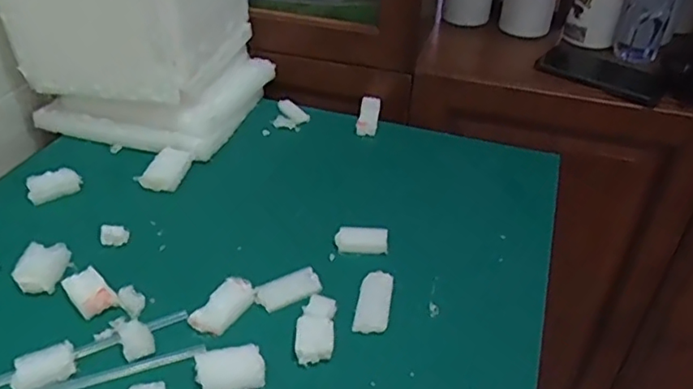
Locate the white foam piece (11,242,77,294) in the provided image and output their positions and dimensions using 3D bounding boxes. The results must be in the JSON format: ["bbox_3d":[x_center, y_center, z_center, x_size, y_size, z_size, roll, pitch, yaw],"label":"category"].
[{"bbox_3d":[-0.279,0.065,0.562,0.039,0.017,0.053,6,37,1],"label":"white foam piece"}]

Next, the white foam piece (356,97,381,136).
[{"bbox_3d":[0.030,-0.106,0.814,0.027,0.016,0.086,9,37,4],"label":"white foam piece"}]

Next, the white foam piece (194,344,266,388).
[{"bbox_3d":[-0.090,0.137,0.476,0.051,0.014,0.036,-9,49,-14],"label":"white foam piece"}]

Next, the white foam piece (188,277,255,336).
[{"bbox_3d":[-0.107,0.099,0.533,0.031,0.017,0.061,27,41,26],"label":"white foam piece"}]

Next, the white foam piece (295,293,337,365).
[{"bbox_3d":[-0.025,0.113,0.517,0.031,0.012,0.069,6,37,0],"label":"white foam piece"}]

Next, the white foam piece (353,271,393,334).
[{"bbox_3d":[0.025,0.095,0.547,0.029,0.007,0.067,9,37,4],"label":"white foam piece"}]

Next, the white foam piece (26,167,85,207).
[{"bbox_3d":[-0.319,-0.013,0.664,0.053,0.017,0.038,-21,44,-31],"label":"white foam piece"}]

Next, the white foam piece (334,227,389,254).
[{"bbox_3d":[0.016,0.045,0.611,0.052,0.015,0.022,6,37,0],"label":"white foam piece"}]

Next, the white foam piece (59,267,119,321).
[{"bbox_3d":[-0.226,0.085,0.537,0.029,0.015,0.052,-27,48,-36],"label":"white foam piece"}]

